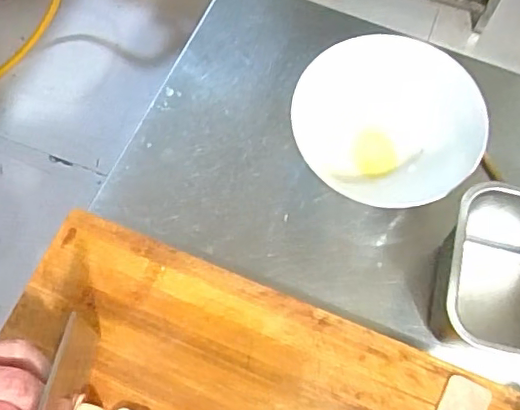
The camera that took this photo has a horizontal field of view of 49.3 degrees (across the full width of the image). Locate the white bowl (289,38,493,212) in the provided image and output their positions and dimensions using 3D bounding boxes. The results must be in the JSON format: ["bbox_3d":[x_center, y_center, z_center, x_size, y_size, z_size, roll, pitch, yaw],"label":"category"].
[{"bbox_3d":[0.107,-0.063,0.474,0.131,0.069,0.151,-34,72,-12],"label":"white bowl"}]

